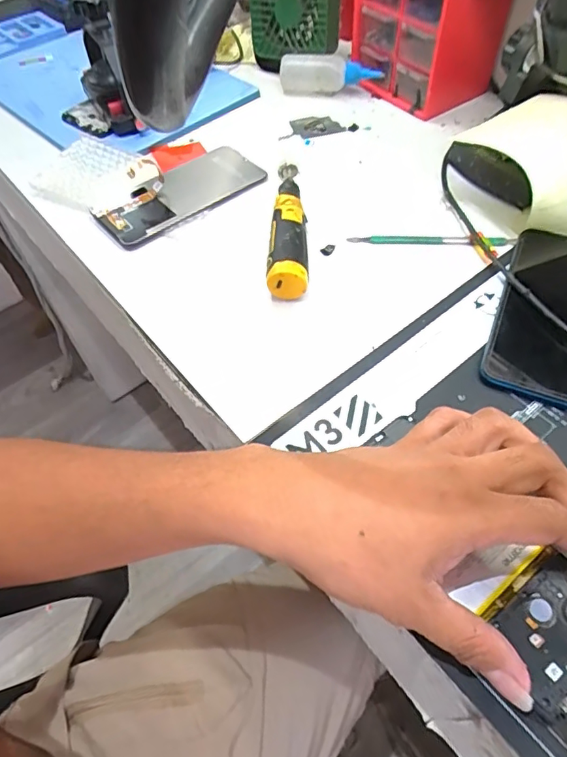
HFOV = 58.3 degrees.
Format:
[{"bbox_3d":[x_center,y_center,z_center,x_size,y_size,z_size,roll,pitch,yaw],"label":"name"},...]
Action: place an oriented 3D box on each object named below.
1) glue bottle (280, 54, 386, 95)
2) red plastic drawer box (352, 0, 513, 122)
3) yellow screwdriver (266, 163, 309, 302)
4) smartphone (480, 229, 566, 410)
[{"bbox_3d":[0.054,-0.354,0.589,0.112,0.038,0.032,1,55,3],"label":"glue bottle"},{"bbox_3d":[0.142,-0.367,0.539,0.081,0.120,0.147,-33,60,-19],"label":"red plastic drawer box"},{"bbox_3d":[0.006,-0.137,0.438,0.030,0.029,0.168,0,55,3],"label":"yellow screwdriver"},{"bbox_3d":[0.197,-0.050,0.370,0.071,0.015,0.159,19,58,15],"label":"smartphone"}]

